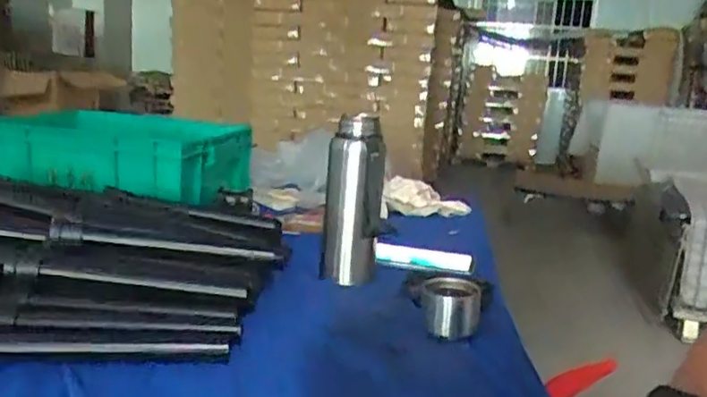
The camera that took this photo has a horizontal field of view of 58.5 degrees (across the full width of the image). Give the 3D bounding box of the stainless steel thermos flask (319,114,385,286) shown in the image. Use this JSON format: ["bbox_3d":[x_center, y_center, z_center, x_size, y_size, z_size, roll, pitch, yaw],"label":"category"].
[{"bbox_3d":[0.000,0.000,0.847,0.071,0.216,0.079,4,11,-4],"label":"stainless steel thermos flask"}]

